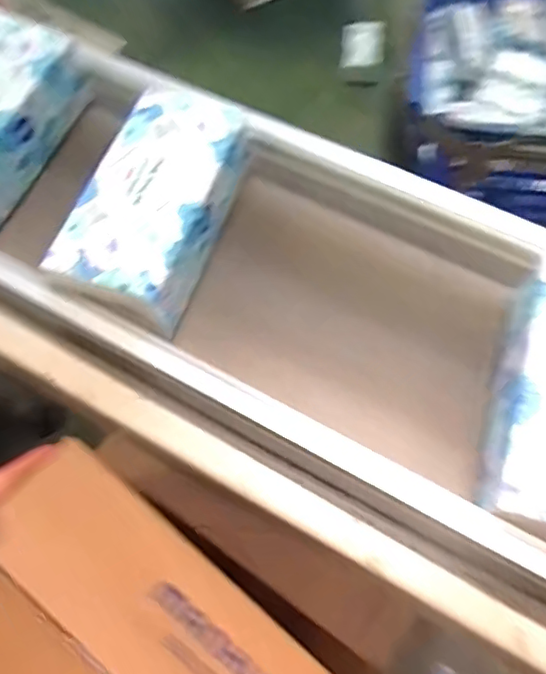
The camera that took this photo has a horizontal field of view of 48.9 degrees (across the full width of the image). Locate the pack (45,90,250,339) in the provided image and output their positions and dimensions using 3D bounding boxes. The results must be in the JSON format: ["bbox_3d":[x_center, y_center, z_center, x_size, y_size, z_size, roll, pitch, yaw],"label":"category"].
[{"bbox_3d":[-0.092,-0.099,0.457,0.095,0.063,0.176,19,67,8],"label":"pack"}]

